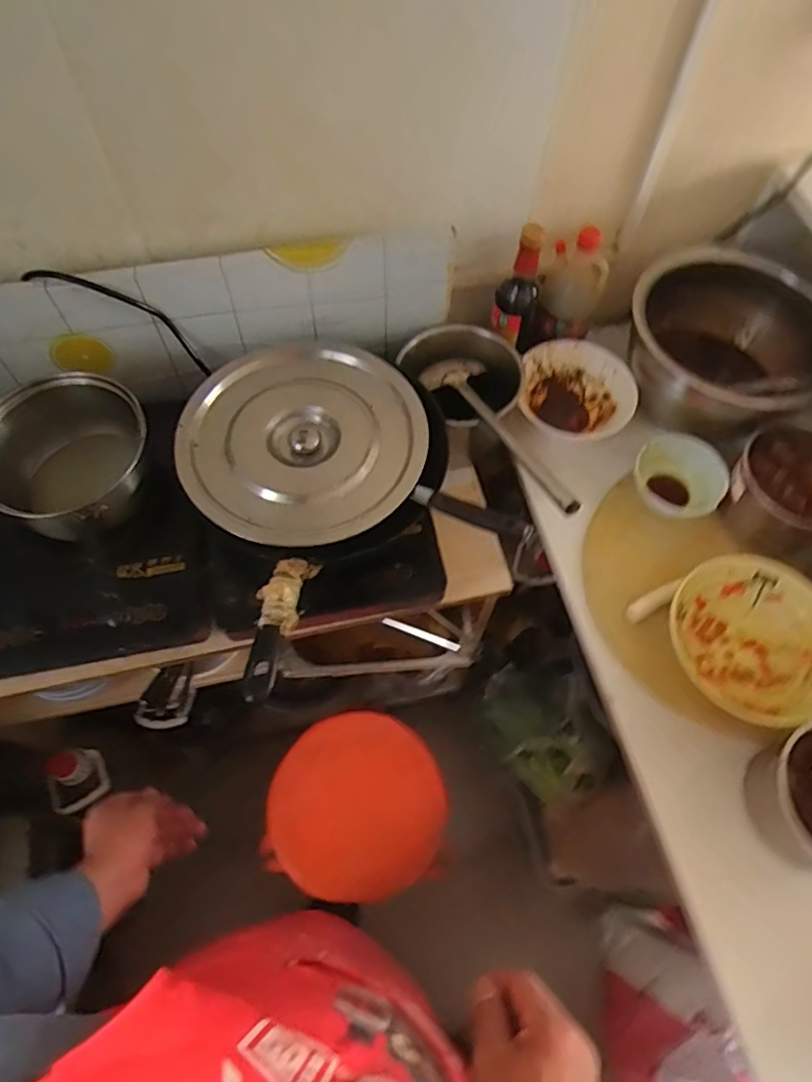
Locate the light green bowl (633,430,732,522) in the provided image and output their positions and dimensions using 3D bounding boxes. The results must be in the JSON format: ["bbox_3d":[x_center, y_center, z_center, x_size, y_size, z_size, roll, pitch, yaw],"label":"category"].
[{"bbox_3d":[0.366,-0.082,0.822,0.114,0.060,0.106,1,64,-1],"label":"light green bowl"}]

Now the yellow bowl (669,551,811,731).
[{"bbox_3d":[0.407,0.114,0.717,0.171,0.066,0.188,1,64,-1],"label":"yellow bowl"}]

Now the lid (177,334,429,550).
[{"bbox_3d":[-0.124,-0.124,0.733,0.274,0.055,0.274,1,64,-1],"label":"lid"}]

